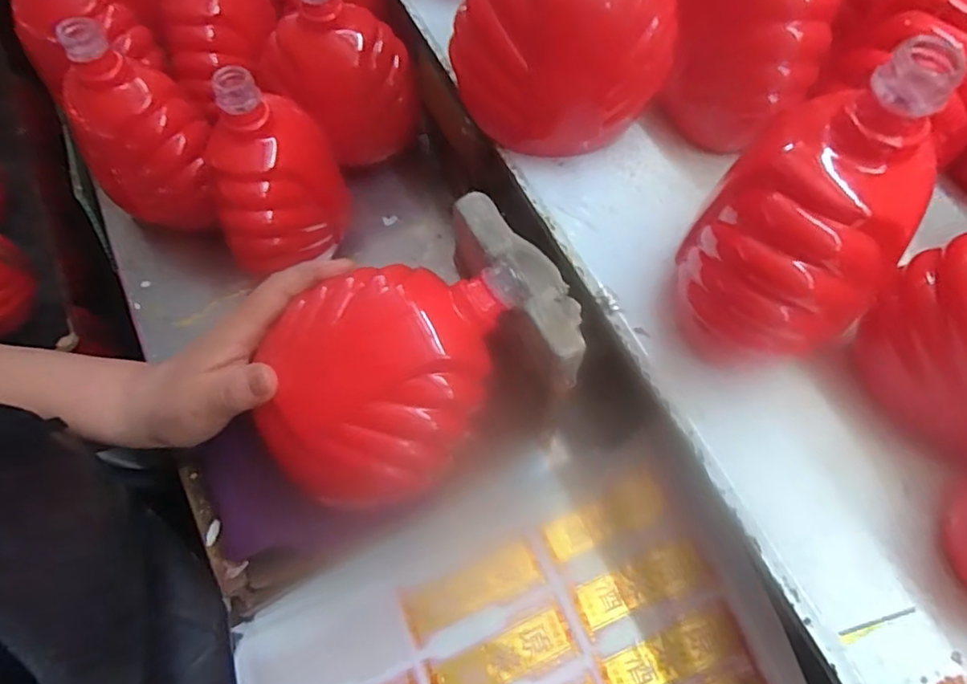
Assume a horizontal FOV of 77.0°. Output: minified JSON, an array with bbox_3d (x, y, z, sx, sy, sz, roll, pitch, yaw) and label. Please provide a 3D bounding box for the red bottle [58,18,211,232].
[{"bbox_3d":[-0.271,-0.164,0.470,0.090,0.152,0.118,-36,70,-13],"label":"red bottle"}]

